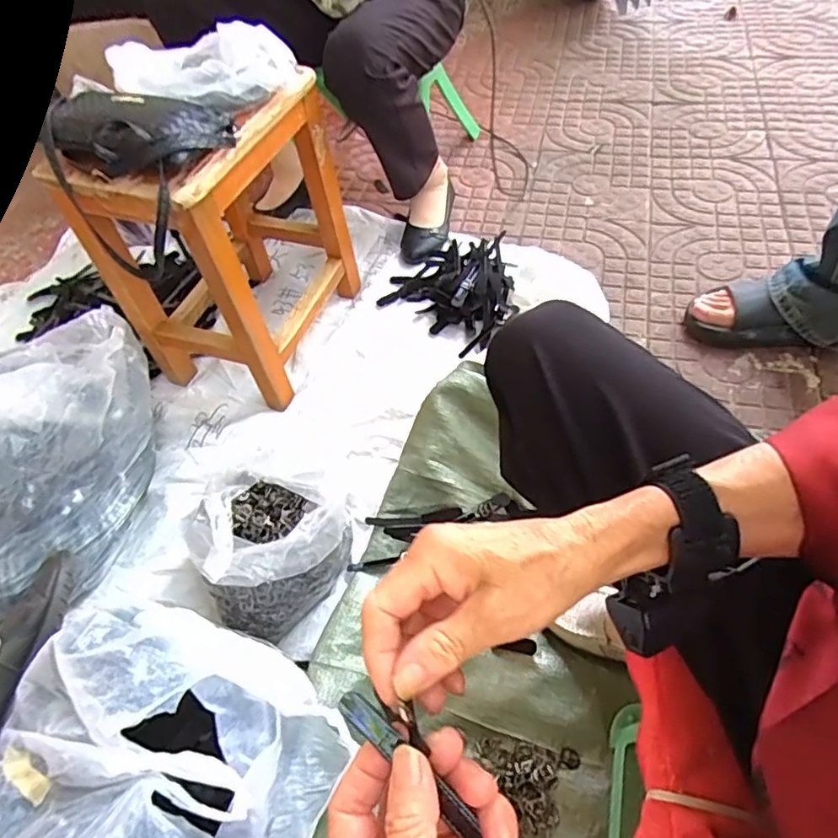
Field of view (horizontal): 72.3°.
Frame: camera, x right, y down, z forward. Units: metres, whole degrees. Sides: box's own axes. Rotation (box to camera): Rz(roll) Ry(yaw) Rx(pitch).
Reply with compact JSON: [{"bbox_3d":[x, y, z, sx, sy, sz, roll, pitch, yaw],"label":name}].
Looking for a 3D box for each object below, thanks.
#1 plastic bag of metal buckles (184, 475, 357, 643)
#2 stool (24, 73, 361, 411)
[{"bbox_3d":[-0.182,0.142,0.700,0.174,0.150,0.194,-24,53,-9],"label":"plastic bag of metal buckles"},{"bbox_3d":[-0.285,-0.270,0.881,0.252,0.382,0.331,13,57,18],"label":"stool"}]

